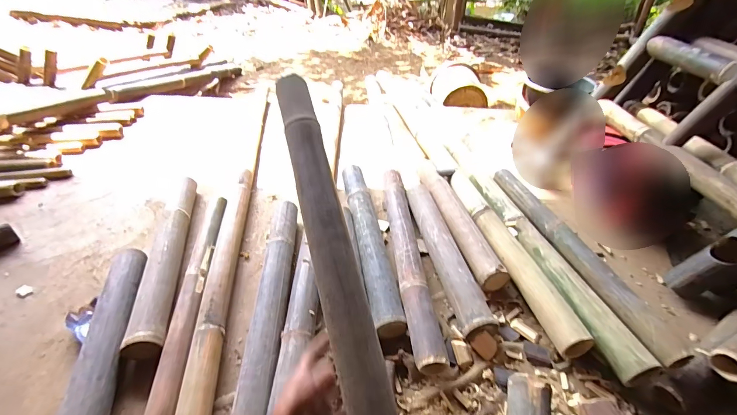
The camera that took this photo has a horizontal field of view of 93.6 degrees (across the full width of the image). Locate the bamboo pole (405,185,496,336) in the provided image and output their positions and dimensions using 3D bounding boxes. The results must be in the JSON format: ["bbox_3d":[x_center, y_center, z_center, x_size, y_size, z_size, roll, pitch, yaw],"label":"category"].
[{"bbox_3d":[0.199,0.106,0.947,0.081,0.077,0.517,-6,40,-9],"label":"bamboo pole"}]

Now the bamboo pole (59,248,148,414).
[{"bbox_3d":[-0.544,0.305,0.721,0.078,0.074,0.535,-8,41,-12],"label":"bamboo pole"}]

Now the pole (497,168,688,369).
[{"bbox_3d":[0.510,0.082,0.894,0.061,0.048,0.660,-8,41,-11],"label":"pole"}]

